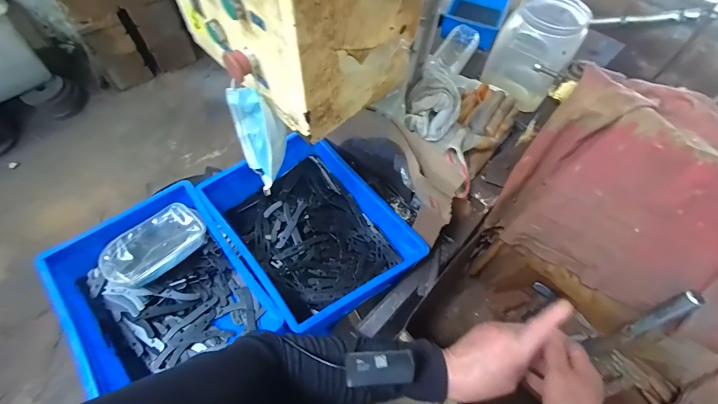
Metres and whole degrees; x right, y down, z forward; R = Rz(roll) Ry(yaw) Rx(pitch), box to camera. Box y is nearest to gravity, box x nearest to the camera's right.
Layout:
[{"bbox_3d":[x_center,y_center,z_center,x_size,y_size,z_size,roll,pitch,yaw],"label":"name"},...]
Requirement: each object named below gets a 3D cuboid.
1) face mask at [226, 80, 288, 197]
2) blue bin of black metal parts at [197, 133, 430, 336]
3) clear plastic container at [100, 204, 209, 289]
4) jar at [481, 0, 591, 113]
[{"bbox_3d":[-0.149,-0.097,0.552,0.063,0.158,0.093,-28,65,-17],"label":"face mask"},{"bbox_3d":[-0.106,0.053,0.773,0.298,0.123,0.410,-34,67,-19],"label":"blue bin of black metal parts"},{"bbox_3d":[-0.423,0.090,0.732,0.202,0.044,0.110,-39,69,-21],"label":"clear plastic container"},{"bbox_3d":[0.344,-0.298,0.708,0.134,0.169,0.143,1,60,-2],"label":"jar"}]

